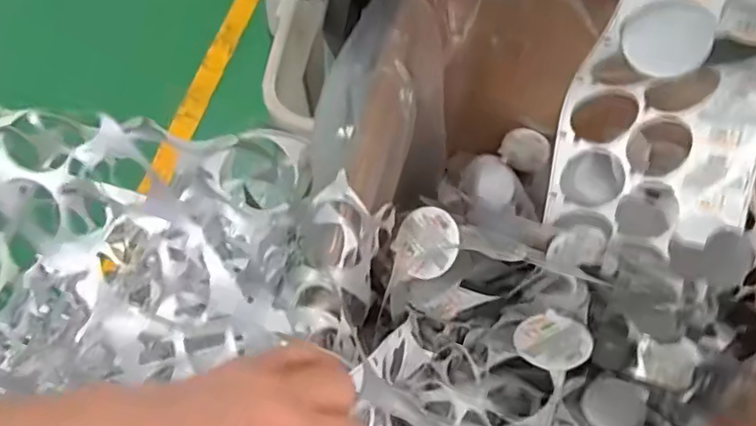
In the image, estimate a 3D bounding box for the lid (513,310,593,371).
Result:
[{"bbox_3d":[0.127,0.093,0.448,0.052,0.004,0.050,-6,37,5],"label":"lid"}]

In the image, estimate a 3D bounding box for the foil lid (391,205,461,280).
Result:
[{"bbox_3d":[0.038,0.022,0.471,0.052,0.009,0.052,-10,69,29],"label":"foil lid"}]

